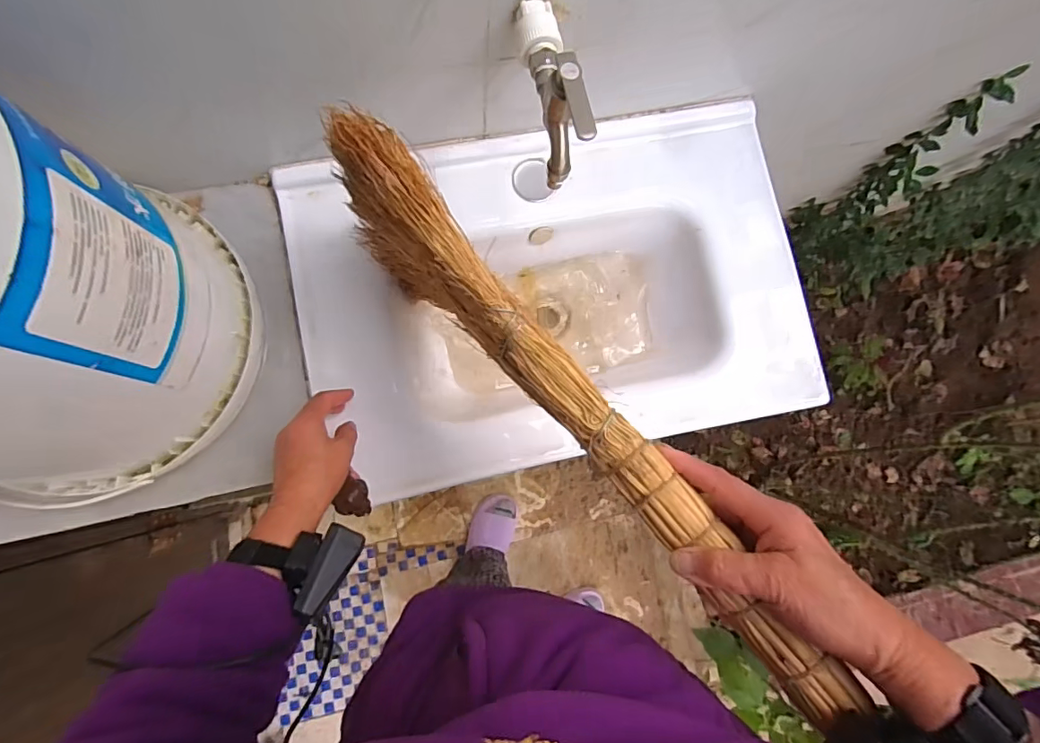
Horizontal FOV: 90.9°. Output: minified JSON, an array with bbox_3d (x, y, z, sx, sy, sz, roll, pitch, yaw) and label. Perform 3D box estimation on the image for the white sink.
[{"bbox_3d":[0.043,-0.092,0.660,0.596,0.118,0.390,-11,83,-6],"label":"white sink"}]

